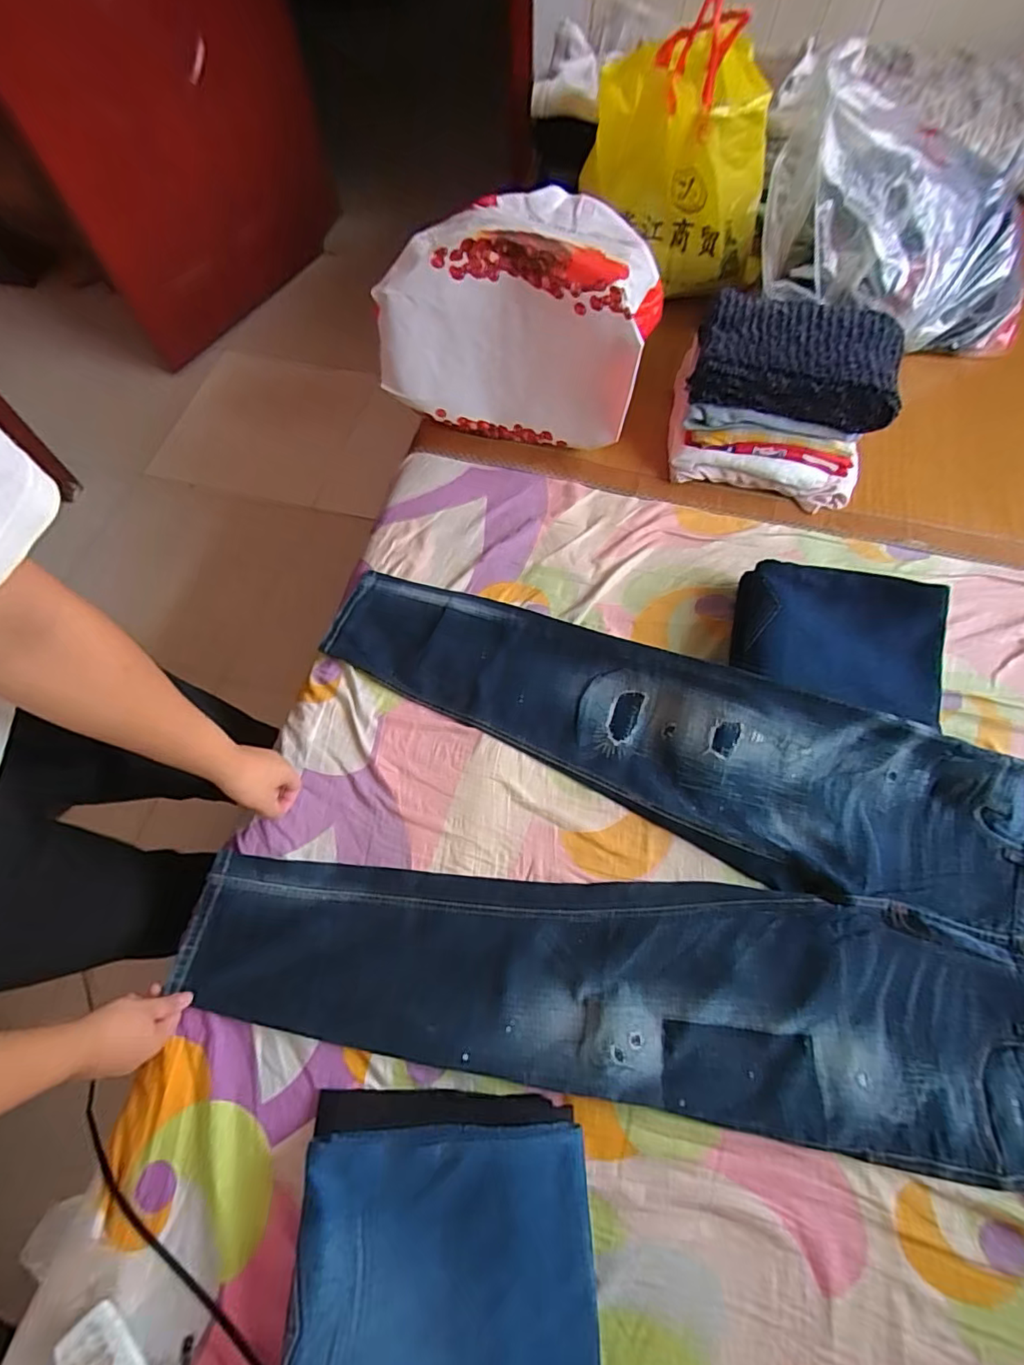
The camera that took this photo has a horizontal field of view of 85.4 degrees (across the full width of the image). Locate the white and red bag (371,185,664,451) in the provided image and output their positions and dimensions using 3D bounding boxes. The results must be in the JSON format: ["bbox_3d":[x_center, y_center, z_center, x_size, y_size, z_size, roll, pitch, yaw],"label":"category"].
[{"bbox_3d":[0.019,-0.577,0.888,0.388,0.269,0.296,11,65,5],"label":"white and red bag"}]

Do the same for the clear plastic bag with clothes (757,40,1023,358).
[{"bbox_3d":[0.639,-0.667,0.888,0.560,0.211,0.205,11,63,-22],"label":"clear plastic bag with clothes"}]

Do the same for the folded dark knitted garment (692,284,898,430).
[{"bbox_3d":[0.427,-0.495,0.841,0.291,0.065,0.205,12,65,6],"label":"folded dark knitted garment"}]

